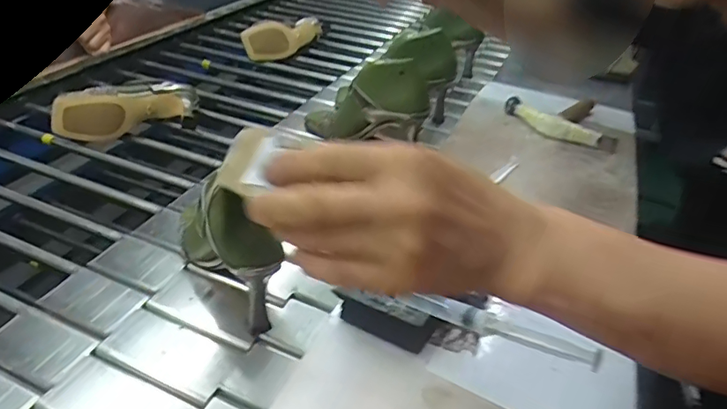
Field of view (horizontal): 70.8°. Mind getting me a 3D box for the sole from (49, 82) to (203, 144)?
[{"bbox_3d":[-0.361,-0.148,0.805,0.221,0.081,0.056,-30,48,-34],"label":"sole"}]

